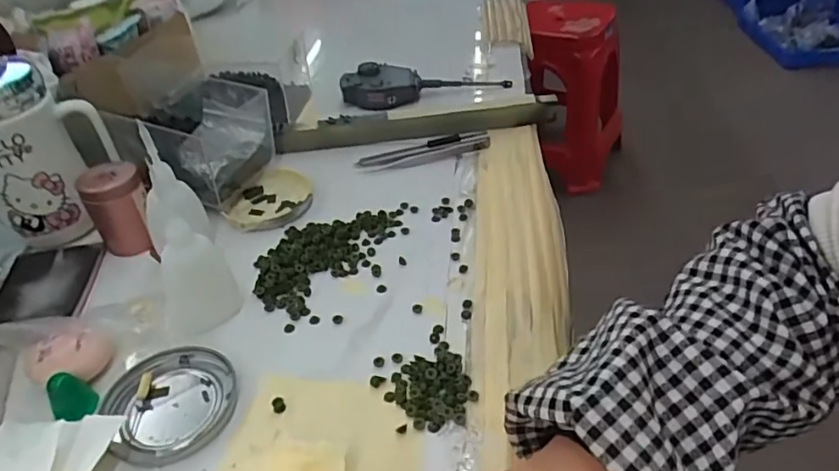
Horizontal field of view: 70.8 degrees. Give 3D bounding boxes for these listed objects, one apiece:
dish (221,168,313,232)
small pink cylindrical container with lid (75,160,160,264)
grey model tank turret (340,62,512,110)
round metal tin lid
[{"bbox_3d":[-0.134,-0.031,0.523,0.075,0.015,0.081,-2,39,2],"label":"dish"},{"bbox_3d":[-0.241,-0.024,0.473,0.044,0.063,0.051,-26,44,-25],"label":"small pink cylindrical container with lid"},{"bbox_3d":[0.006,-0.173,0.659,0.184,0.031,0.056,-4,39,0],"label":"grey model tank turret"},{"bbox_3d":[-0.150,0.101,0.361,0.074,0.008,0.077,-2,39,2],"label":"round metal tin lid"}]

